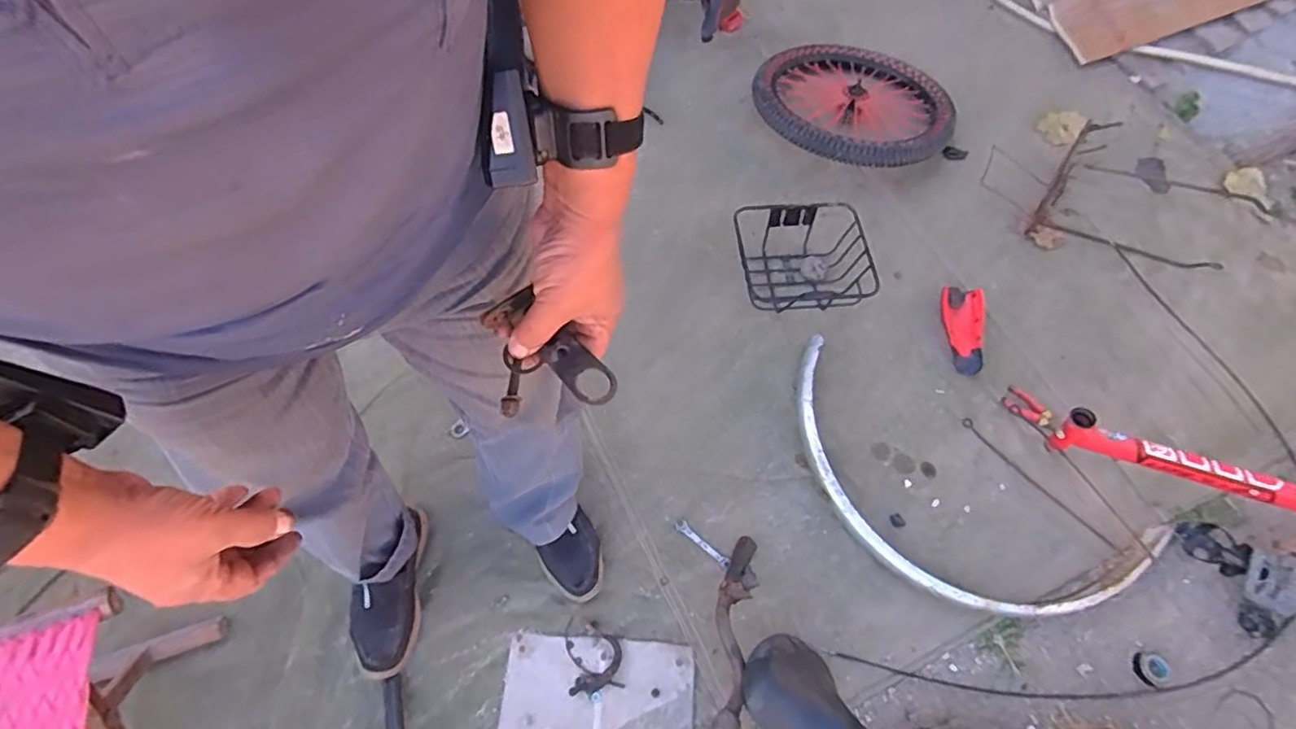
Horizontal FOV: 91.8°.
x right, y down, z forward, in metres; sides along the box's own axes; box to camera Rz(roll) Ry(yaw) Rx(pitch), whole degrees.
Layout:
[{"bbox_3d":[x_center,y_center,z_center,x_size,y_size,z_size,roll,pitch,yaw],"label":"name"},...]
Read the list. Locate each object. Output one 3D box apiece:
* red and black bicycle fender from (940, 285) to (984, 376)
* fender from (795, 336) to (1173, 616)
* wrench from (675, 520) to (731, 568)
[{"bbox_3d":[0.652,-0.074,1.294,0.079,0.056,0.206,8,62,3],"label":"red and black bicycle fender"},{"bbox_3d":[0.520,0.233,1.107,0.677,0.093,0.323,33,66,15],"label":"fender"},{"bbox_3d":[0.097,0.313,1.100,0.114,0.012,0.021,37,66,15],"label":"wrench"}]

